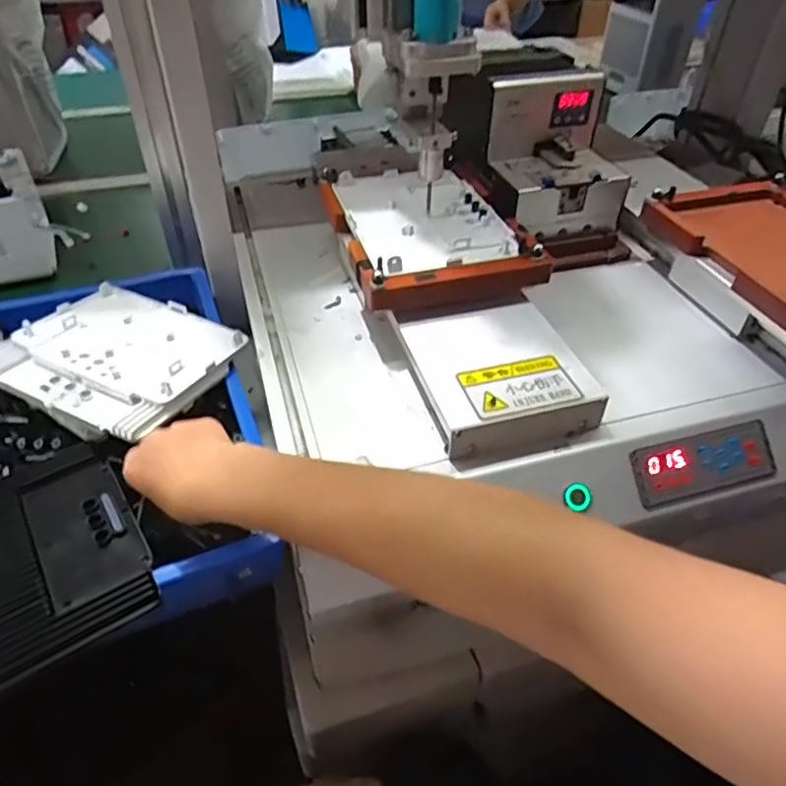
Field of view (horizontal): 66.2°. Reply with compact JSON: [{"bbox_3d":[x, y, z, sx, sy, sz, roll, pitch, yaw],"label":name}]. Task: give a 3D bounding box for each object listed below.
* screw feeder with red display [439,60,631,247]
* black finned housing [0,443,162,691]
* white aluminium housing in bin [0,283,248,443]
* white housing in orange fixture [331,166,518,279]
[{"bbox_3d":[0.151,-0.256,0.623,0.143,0.139,0.154,-16,45,-18],"label":"screw feeder with red display"},{"bbox_3d":[-0.271,0.126,0.456,0.143,0.031,0.193,-26,49,-27],"label":"black finned housing"},{"bbox_3d":[-0.261,-0.038,0.577,0.190,0.024,0.174,22,46,22],"label":"white aluminium housing in bin"},{"bbox_3d":[0.027,-0.166,0.557,0.131,0.013,0.181,-10,43,-12],"label":"white housing in orange fixture"}]

